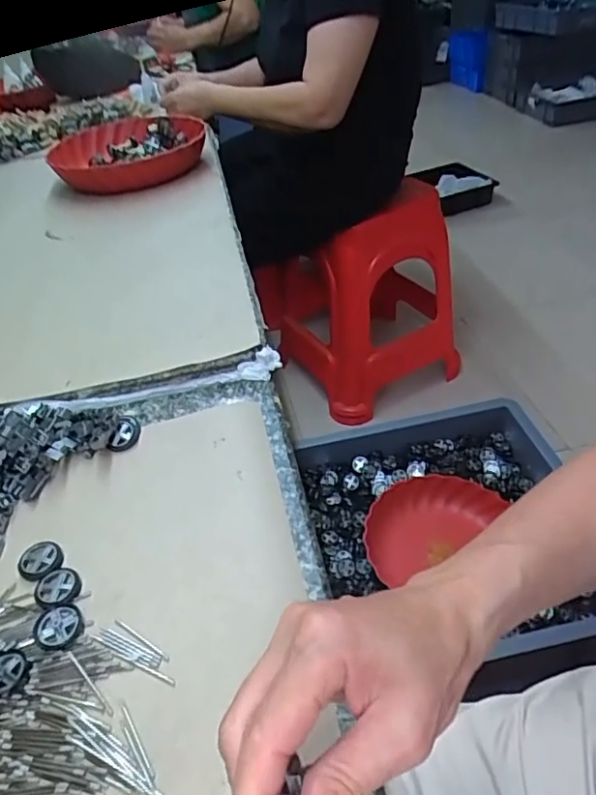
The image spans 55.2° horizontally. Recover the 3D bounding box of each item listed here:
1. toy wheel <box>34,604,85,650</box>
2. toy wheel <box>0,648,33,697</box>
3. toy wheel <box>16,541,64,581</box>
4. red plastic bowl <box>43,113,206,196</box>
[{"bbox_3d":[-0.142,0.136,0.339,0.027,0.005,0.027,-3,41,3],"label":"toy wheel"},{"bbox_3d":[-0.165,0.154,0.319,0.028,0.004,0.026,-3,41,3],"label":"toy wheel"},{"bbox_3d":[-0.171,0.108,0.379,0.028,0.004,0.028,-3,41,3],"label":"toy wheel"},{"bbox_3d":[-0.262,-0.379,0.876,0.226,0.046,0.223,-14,41,-9],"label":"red plastic bowl"}]

